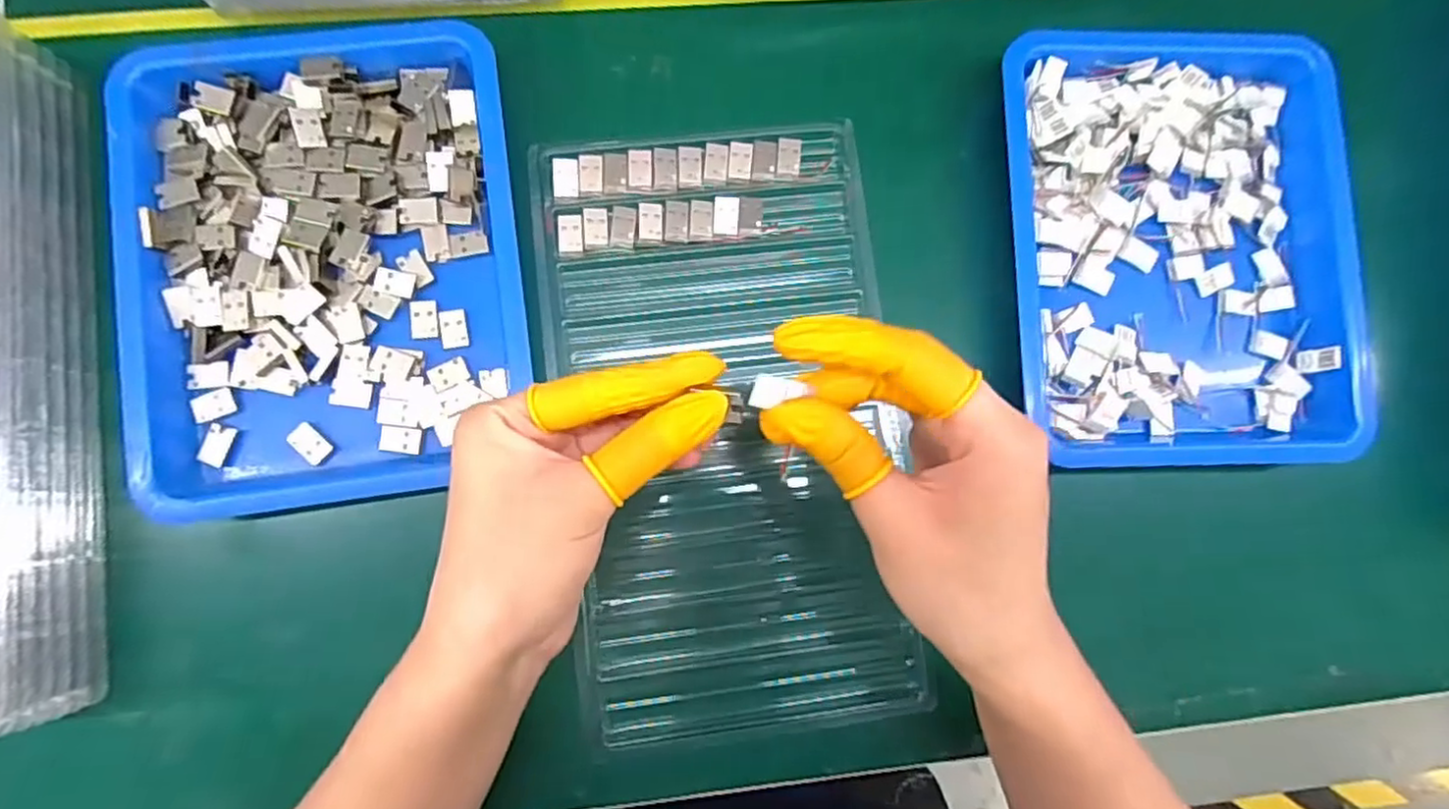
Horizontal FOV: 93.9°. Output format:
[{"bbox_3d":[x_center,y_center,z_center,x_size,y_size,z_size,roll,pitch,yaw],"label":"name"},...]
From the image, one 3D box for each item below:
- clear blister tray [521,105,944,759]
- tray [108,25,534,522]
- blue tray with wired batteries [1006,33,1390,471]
[{"bbox_3d":[0.001,0.008,0.330,0.162,0.021,0.290,-5,87,-4],"label":"clear blister tray"},{"bbox_3d":[-0.181,-0.066,0.310,0.169,0.022,0.215,-8,88,-4],"label":"tray"},{"bbox_3d":[0.226,-0.081,0.345,0.170,0.036,0.218,-1,87,-4],"label":"blue tray with wired batteries"}]

